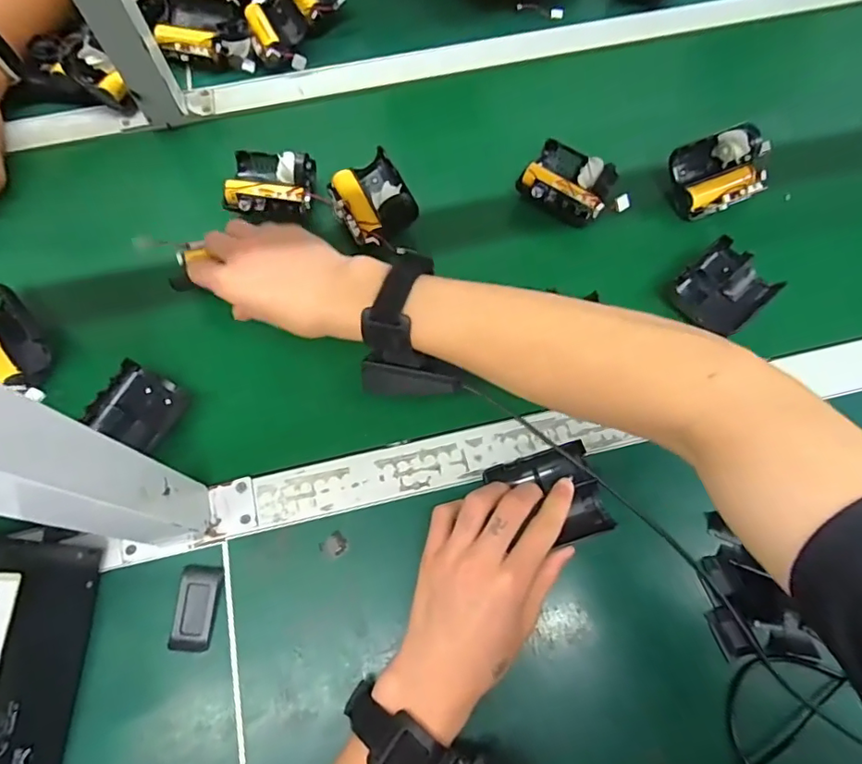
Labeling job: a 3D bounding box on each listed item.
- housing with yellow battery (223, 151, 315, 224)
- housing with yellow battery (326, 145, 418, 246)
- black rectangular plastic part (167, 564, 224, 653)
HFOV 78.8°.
[{"bbox_3d":[-0.153,-0.188,0.500,0.077,0.025,0.069,5,68,3],"label":"housing with yellow battery"},{"bbox_3d":[-0.057,-0.174,0.488,0.065,0.033,0.082,-26,70,-9],"label":"housing with yellow battery"},{"bbox_3d":[-0.168,0.162,0.376,0.028,0.007,0.057,3,68,2],"label":"black rectangular plastic part"}]

